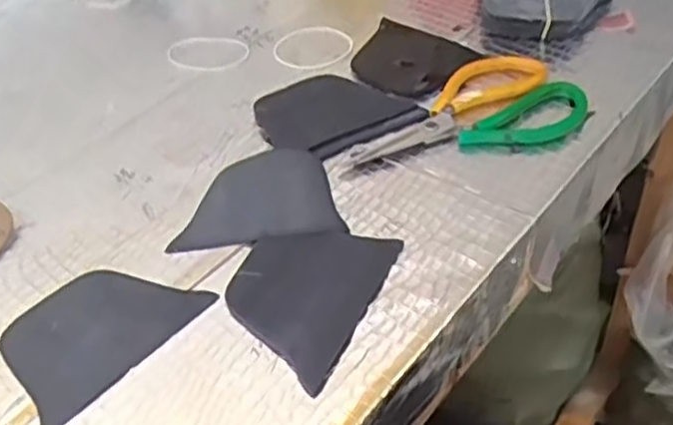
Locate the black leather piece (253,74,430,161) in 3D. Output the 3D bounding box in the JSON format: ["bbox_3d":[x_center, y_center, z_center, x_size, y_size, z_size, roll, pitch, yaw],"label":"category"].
[{"bbox_3d":[-0.003,-0.083,0.575,0.115,0.008,0.095,-22,45,-16],"label":"black leather piece"}]

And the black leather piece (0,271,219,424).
[{"bbox_3d":[-0.146,0.067,0.436,0.086,0.004,0.111,28,53,31],"label":"black leather piece"}]

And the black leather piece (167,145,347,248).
[{"bbox_3d":[-0.056,-0.014,0.507,0.108,0.006,0.090,-8,43,-1],"label":"black leather piece"}]

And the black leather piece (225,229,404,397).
[{"bbox_3d":[-0.022,0.047,0.443,0.085,0.006,0.112,18,50,19],"label":"black leather piece"}]

